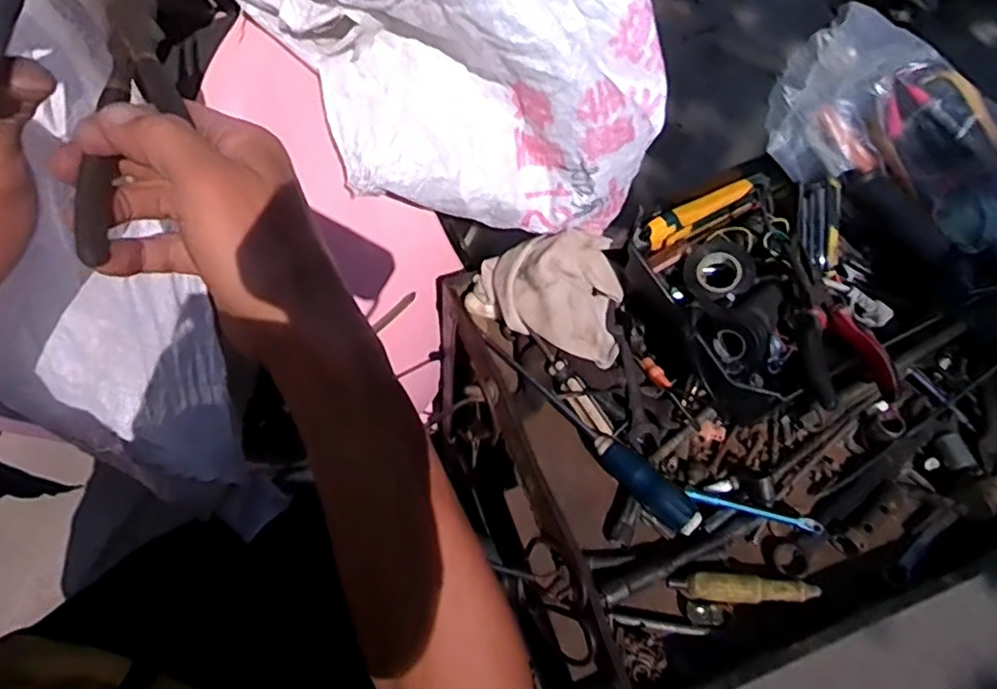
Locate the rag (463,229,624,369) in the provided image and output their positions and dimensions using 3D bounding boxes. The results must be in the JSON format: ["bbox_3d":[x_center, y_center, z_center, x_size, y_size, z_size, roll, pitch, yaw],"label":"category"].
[{"bbox_3d":[0.045,-0.048,0.601,0.141,0.071,0.105,10,60,2],"label":"rag"}]

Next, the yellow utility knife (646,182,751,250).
[{"bbox_3d":[0.191,-0.125,0.631,0.132,0.029,0.022,-26,65,-18],"label":"yellow utility knife"}]

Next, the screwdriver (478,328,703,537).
[{"bbox_3d":[0.071,0.066,0.560,0.249,0.029,0.033,42,66,18],"label":"screwdriver"}]

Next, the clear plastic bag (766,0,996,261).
[{"bbox_3d":[0.381,-0.186,0.586,0.270,0.100,0.131,33,63,14],"label":"clear plastic bag"}]

